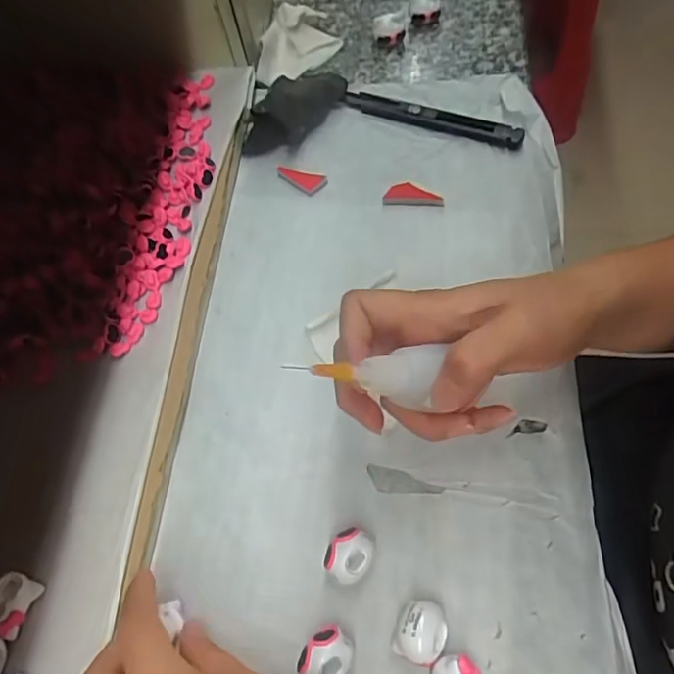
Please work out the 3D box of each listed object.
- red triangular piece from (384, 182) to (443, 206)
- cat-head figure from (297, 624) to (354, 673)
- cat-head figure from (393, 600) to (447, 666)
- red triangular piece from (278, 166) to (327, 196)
[{"bbox_3d":[0.050,-0.093,0.363,0.038,0.009,0.015,1,65,4],"label":"red triangular piece"},{"bbox_3d":[-0.005,0.144,0.247,0.022,0.017,0.025,37,72,18],"label":"cat-head figure"},{"bbox_3d":[0.037,0.133,0.250,0.022,0.019,0.025,23,68,13],"label":"cat-head figure"},{"bbox_3d":[-0.024,-0.112,0.381,0.035,0.004,0.019,39,73,19],"label":"red triangular piece"}]

